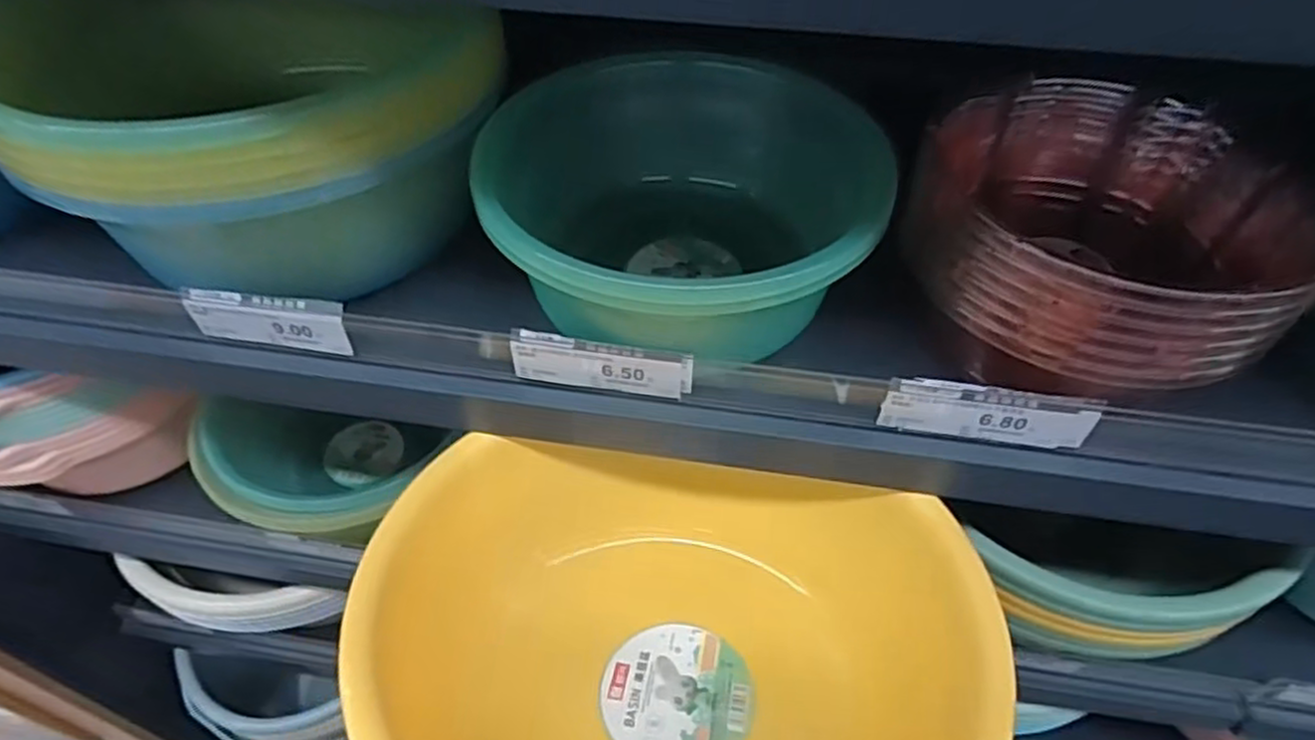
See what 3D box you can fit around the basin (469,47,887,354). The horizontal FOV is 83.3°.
[{"bbox_3d":[0.011,-0.092,0.461,0.202,0.120,0.220,27,54,21],"label":"basin"}]

